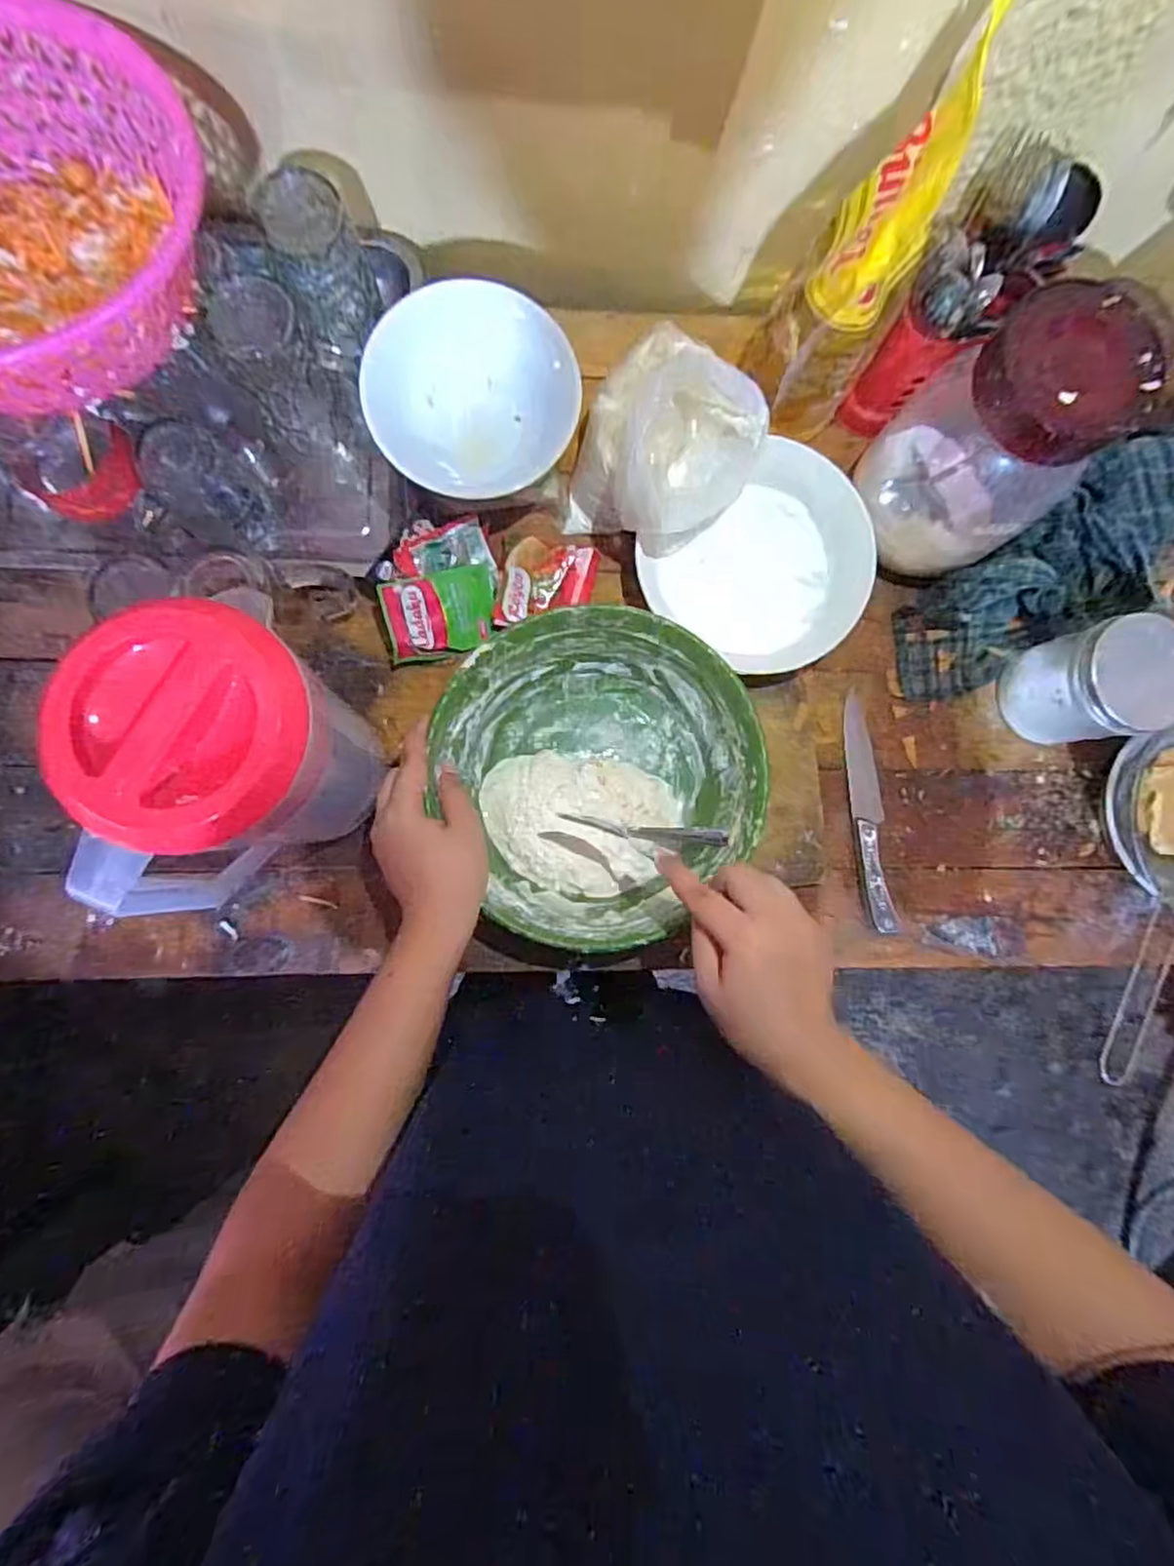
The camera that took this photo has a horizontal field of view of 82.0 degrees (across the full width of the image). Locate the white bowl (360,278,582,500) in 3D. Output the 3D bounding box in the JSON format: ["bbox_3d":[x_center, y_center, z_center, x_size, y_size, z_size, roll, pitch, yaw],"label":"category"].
[{"bbox_3d":[-0.084,-0.286,0.510,0.147,0.055,0.146,0,87,-4],"label":"white bowl"}]

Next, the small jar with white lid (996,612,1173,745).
[{"bbox_3d":[0.409,-0.079,0.546,0.084,0.105,0.085,0,87,-4],"label":"small jar with white lid"}]

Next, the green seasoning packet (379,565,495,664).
[{"bbox_3d":[-0.118,-0.138,0.556,0.093,0.012,0.065,-18,111,-23],"label":"green seasoning packet"}]

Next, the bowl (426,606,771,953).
[{"bbox_3d":[0.009,-0.010,0.518,0.221,0.084,0.228,0,87,-4],"label":"bowl"}]

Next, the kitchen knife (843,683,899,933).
[{"bbox_3d":[0.244,0.024,0.580,0.027,0.012,0.205,-5,87,-4],"label":"kitchen knife"}]

